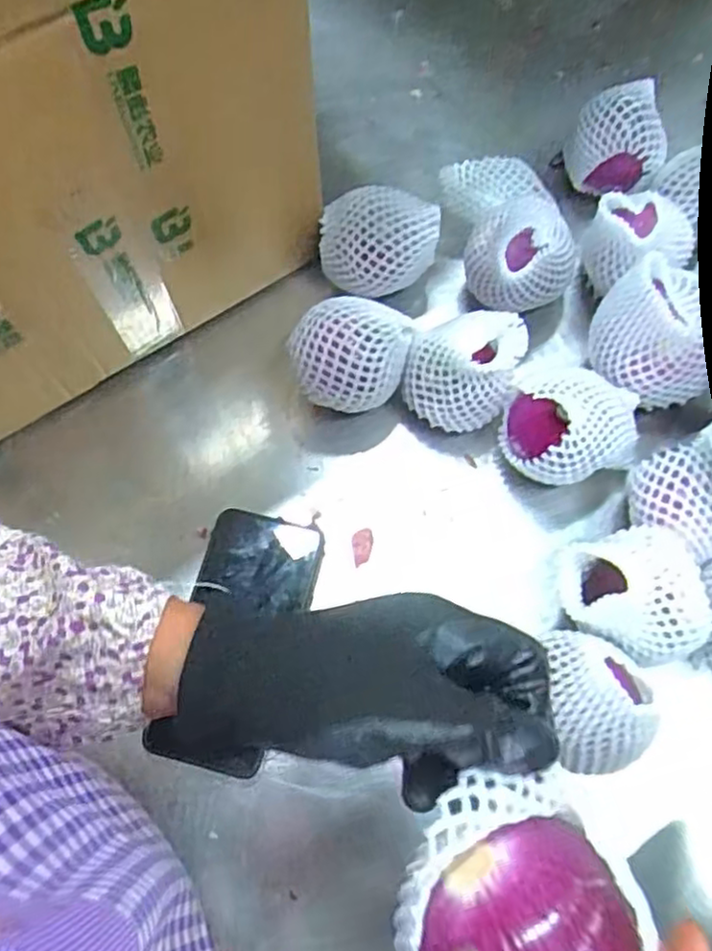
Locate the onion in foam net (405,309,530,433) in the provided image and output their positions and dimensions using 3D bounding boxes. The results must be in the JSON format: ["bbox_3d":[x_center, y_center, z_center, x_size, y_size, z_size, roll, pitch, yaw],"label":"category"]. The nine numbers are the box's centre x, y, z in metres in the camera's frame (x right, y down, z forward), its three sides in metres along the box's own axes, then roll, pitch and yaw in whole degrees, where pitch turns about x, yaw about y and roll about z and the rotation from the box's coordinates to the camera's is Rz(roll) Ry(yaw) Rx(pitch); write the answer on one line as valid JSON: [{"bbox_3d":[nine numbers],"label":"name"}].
[{"bbox_3d":[0.075,-0.071,0.507,0.075,0.082,0.071,14,70,7],"label":"onion in foam net"}]

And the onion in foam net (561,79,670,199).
[{"bbox_3d":[0.212,-0.266,0.578,0.074,0.080,0.078,23,71,10],"label":"onion in foam net"}]

